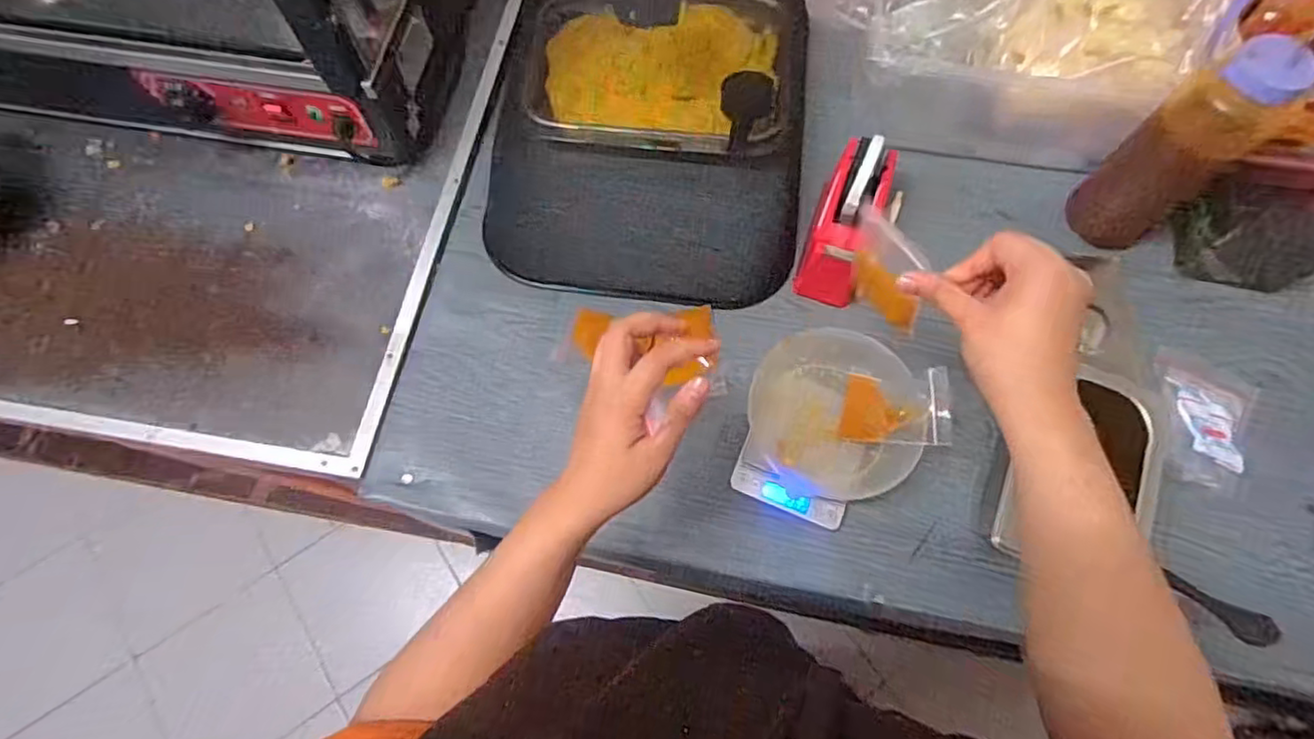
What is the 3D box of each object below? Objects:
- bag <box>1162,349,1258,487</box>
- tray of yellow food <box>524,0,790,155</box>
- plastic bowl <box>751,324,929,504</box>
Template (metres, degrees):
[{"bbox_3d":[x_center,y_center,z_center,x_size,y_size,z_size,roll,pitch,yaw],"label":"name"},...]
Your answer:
[{"bbox_3d":[0.512,0.047,0.593,0.074,0.020,0.123,20,70,7],"label":"bag"},{"bbox_3d":[0.003,-0.337,0.707,0.277,0.055,0.194,7,69,2],"label":"tray of yellow food"},{"bbox_3d":[0.161,0.040,0.582,0.150,0.057,0.132,27,71,9],"label":"plastic bowl"}]

